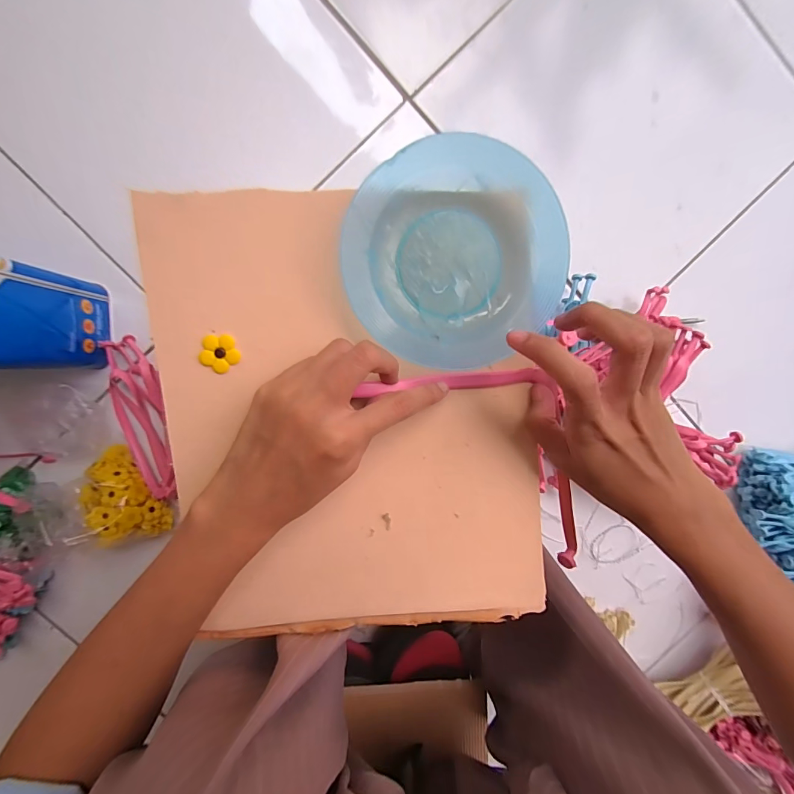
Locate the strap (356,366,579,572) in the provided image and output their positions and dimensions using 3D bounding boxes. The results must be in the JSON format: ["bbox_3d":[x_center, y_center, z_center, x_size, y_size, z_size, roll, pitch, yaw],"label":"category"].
[{"bbox_3d":[0.078,0.042,0.256,0.096,0.019,0.206,-40,105,1],"label":"strap"}]

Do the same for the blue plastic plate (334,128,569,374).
[{"bbox_3d":[0.036,-0.083,0.229,0.128,0.022,0.122,0,95,-3],"label":"blue plastic plate"}]

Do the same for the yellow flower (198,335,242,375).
[{"bbox_3d":[-0.112,-0.028,0.237,0.023,0.004,0.023,0,95,-3],"label":"yellow flower"}]

